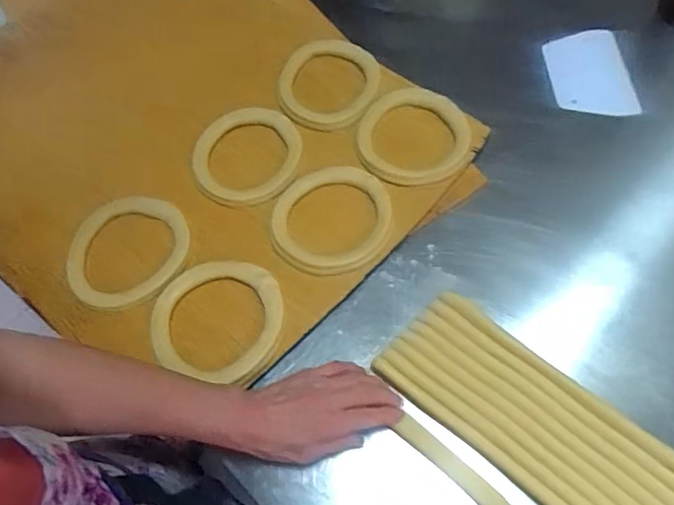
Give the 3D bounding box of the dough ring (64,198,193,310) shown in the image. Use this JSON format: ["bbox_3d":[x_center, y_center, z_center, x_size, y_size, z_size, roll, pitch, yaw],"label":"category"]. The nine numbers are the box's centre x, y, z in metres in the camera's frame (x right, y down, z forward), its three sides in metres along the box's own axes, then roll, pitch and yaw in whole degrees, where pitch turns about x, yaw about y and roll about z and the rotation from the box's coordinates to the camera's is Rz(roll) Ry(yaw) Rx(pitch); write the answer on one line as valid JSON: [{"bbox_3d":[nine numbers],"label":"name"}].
[{"bbox_3d":[-0.255,-0.005,0.663,0.150,0.015,0.133,-32,65,-11],"label":"dough ring"}]

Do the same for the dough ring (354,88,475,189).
[{"bbox_3d":[0.098,-0.152,0.704,0.142,0.019,0.147,-2,64,4],"label":"dough ring"}]

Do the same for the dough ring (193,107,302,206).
[{"bbox_3d":[-0.118,-0.130,0.716,0.140,0.023,0.151,-2,64,4],"label":"dough ring"}]

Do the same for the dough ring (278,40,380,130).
[{"bbox_3d":[-0.013,-0.236,0.766,0.138,0.022,0.147,-2,64,4],"label":"dough ring"}]

